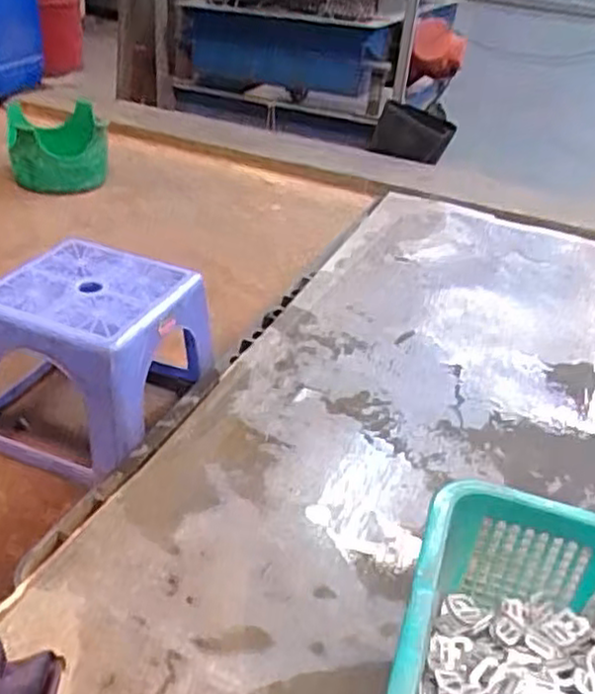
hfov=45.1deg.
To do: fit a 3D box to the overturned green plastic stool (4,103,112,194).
[{"bbox_3d":[-0.557,-0.455,1.660,0.209,0.160,0.184,-9,35,-22],"label":"overturned green plastic stool"}]

